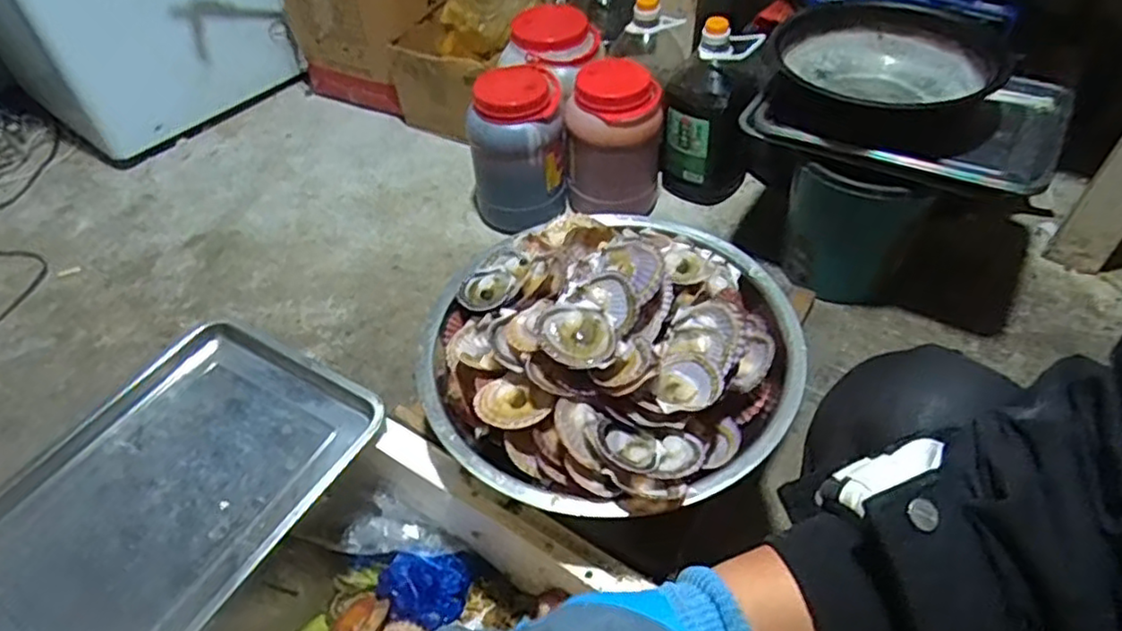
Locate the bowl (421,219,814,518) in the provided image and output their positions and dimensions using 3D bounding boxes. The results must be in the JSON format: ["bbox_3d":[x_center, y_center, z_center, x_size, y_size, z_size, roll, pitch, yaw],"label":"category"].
[{"bbox_3d":[0.046,0.023,0.665,0.356,0.123,0.345,-2,47,2],"label":"bowl"}]

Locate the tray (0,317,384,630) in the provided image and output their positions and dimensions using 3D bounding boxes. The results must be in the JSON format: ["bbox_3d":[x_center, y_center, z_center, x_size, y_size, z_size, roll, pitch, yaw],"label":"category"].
[{"bbox_3d":[-0.407,0.176,0.678,0.309,0.035,0.385,24,53,24],"label":"tray"}]

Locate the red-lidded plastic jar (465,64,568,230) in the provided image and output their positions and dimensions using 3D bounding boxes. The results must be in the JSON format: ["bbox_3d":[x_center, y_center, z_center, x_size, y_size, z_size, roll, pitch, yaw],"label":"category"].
[{"bbox_3d":[-0.082,-0.304,1.264,0.180,0.270,0.145,-5,47,-1],"label":"red-lidded plastic jar"}]

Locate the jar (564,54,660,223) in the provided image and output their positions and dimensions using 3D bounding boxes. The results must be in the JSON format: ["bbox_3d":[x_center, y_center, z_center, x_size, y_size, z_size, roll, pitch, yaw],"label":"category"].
[{"bbox_3d":[0.096,-0.313,1.268,0.169,0.267,0.169,-2,47,2],"label":"jar"}]

